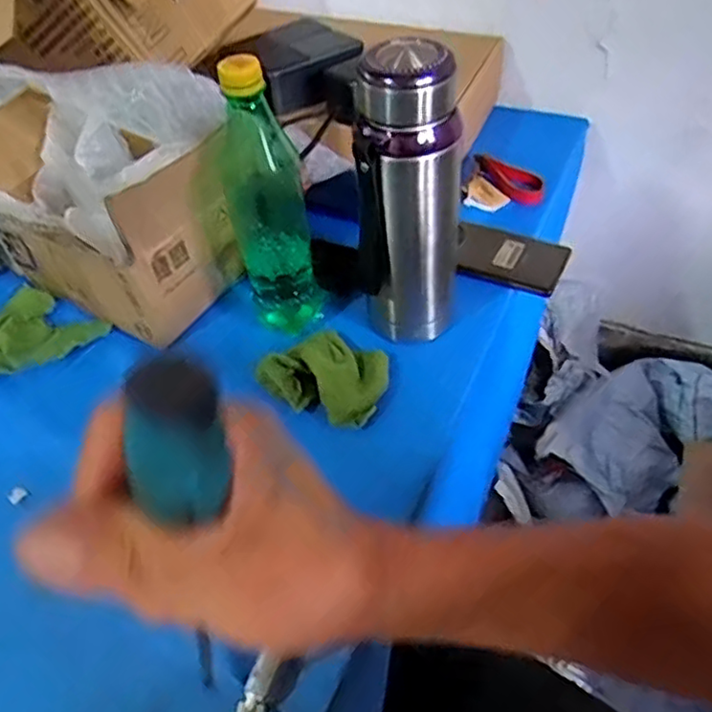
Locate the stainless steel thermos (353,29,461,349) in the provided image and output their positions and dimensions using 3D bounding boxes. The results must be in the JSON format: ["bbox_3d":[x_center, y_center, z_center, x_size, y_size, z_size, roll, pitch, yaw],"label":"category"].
[{"bbox_3d":[0.042,-0.116,0.512,0.075,0.233,0.058,1,48,6],"label":"stainless steel thermos"}]

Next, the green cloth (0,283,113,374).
[{"bbox_3d":[-0.322,-0.013,0.617,0.123,0.017,0.127,26,54,25],"label":"green cloth"}]

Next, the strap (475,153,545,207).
[{"bbox_3d":[0.169,-0.200,0.731,0.033,0.022,0.097,-26,51,-18],"label":"strap"}]

